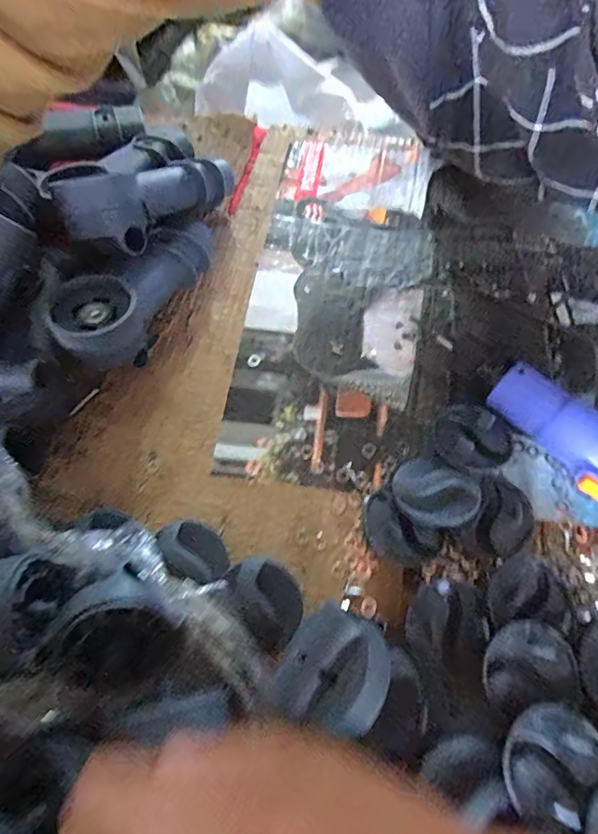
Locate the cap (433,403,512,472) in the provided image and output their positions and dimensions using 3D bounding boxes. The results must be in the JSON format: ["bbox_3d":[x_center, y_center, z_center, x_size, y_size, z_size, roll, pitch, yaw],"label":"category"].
[{"bbox_3d":[0.124,0.017,0.342,0.052,0.024,0.052,-1,63,3],"label":"cap"}]

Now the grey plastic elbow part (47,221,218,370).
[{"bbox_3d":[-0.132,-0.110,0.399,0.059,0.060,0.161,25,67,15],"label":"grey plastic elbow part"}]

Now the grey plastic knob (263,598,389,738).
[{"bbox_3d":[0.019,0.144,0.270,0.056,0.057,0.059,25,66,14],"label":"grey plastic knob"}]

